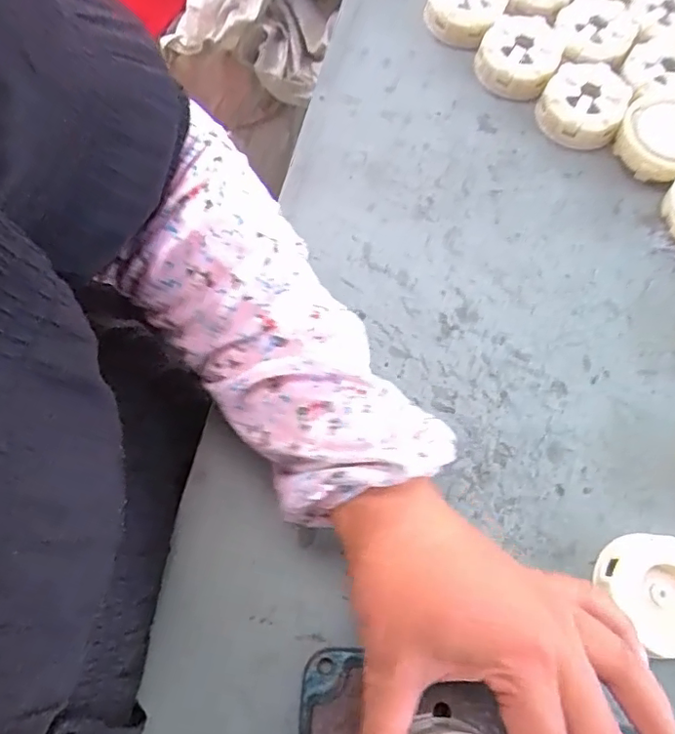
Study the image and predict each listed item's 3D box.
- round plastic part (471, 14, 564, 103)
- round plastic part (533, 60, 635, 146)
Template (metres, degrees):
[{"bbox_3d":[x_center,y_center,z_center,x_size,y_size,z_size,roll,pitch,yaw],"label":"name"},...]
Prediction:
[{"bbox_3d":[0.143,-0.247,0.433,0.060,0.017,0.068,28,71,8],"label":"round plastic part"},{"bbox_3d":[0.187,-0.200,0.418,0.061,0.025,0.058,1,70,-2],"label":"round plastic part"}]

